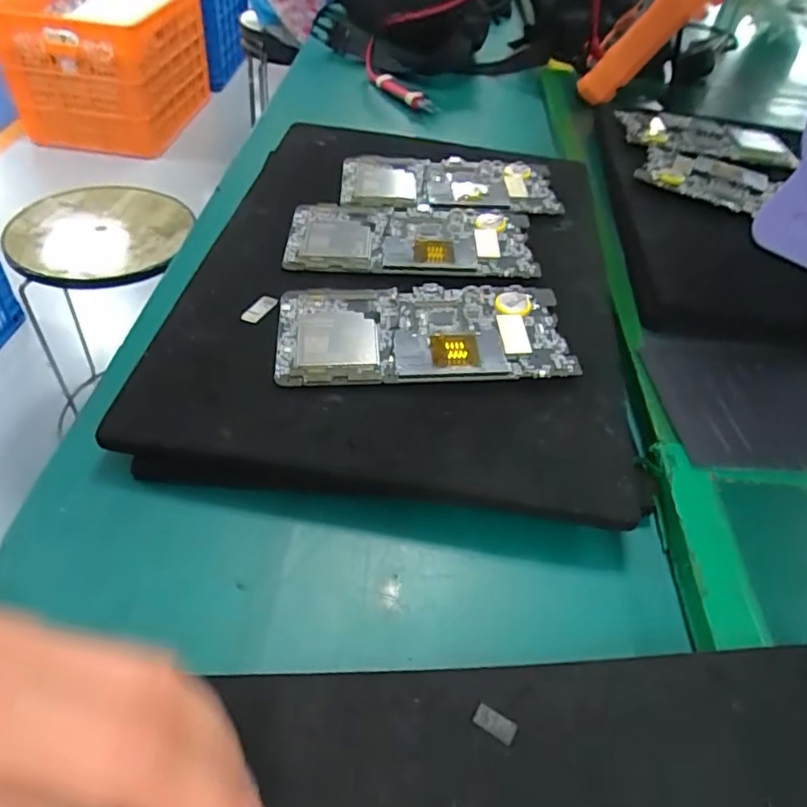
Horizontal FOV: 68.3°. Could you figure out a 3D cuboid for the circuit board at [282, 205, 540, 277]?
[{"bbox_3d":[0.004,-0.105,0.379,0.153,0.007,0.072,5,45,-2],"label":"circuit board"}]

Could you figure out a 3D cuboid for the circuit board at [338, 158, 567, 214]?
[{"bbox_3d":[0.033,-0.162,0.436,0.154,0.008,0.075,1,46,-6],"label":"circuit board"}]

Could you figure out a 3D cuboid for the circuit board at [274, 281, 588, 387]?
[{"bbox_3d":[0.009,-0.039,0.325,0.151,0.009,0.072,-2,47,-5],"label":"circuit board"}]

